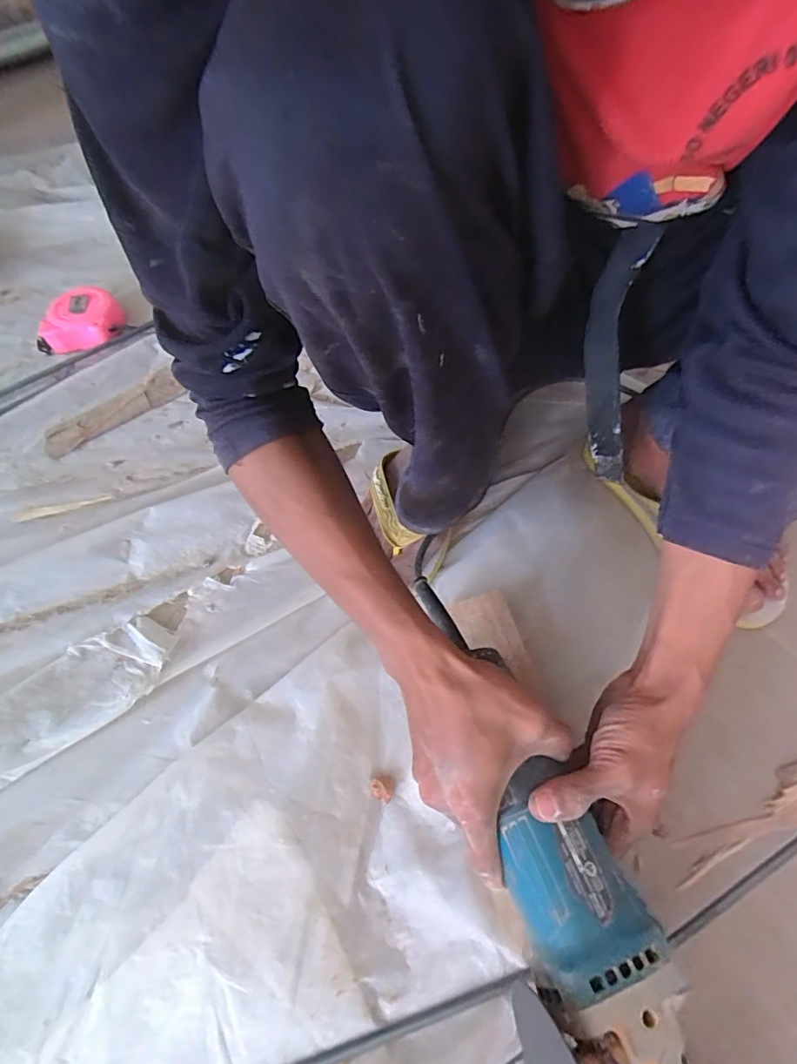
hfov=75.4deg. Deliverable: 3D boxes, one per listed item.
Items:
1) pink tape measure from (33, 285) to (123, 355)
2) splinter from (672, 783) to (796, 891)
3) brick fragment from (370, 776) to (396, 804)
[{"bbox_3d":[-0.414,-0.272,0.659,0.107,0.035,0.085,-33,65,-14],"label":"pink tape measure"},{"bbox_3d":[0.273,0.211,0.381,0.164,0.004,0.024,-23,45,-6],"label":"splinter"},{"bbox_3d":[-0.013,0.197,0.396,0.019,0.009,0.017,18,64,12],"label":"brick fragment"}]

